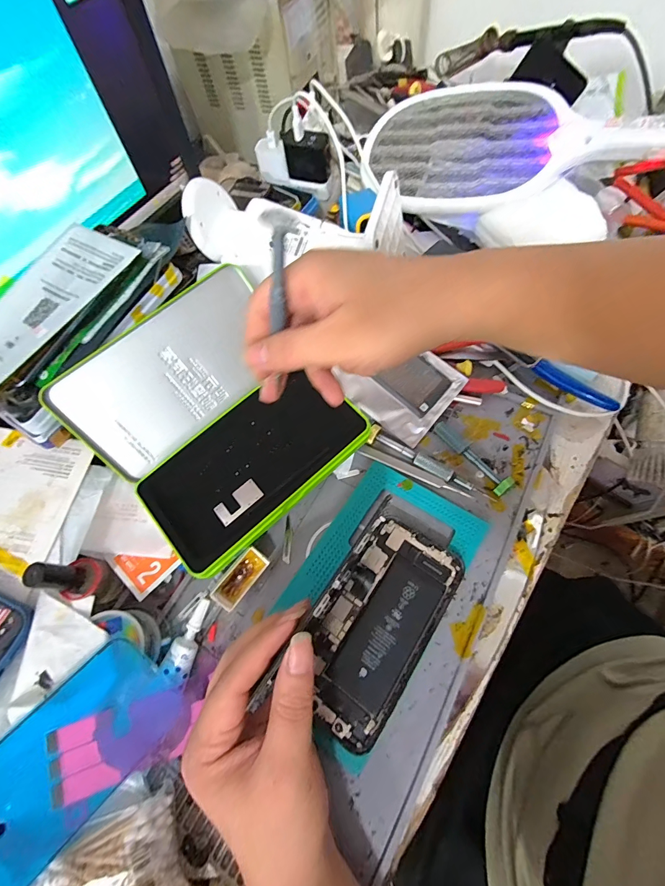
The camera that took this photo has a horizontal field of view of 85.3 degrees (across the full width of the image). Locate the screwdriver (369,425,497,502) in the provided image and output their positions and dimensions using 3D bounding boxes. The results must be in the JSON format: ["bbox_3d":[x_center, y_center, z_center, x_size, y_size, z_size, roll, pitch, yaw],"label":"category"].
[{"bbox_3d":[0.084,0.020,0.318,0.118,0.009,0.015,33,71,11],"label":"screwdriver"}]

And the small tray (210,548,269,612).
[{"bbox_3d":[-0.073,0.109,0.290,0.020,0.019,0.047,36,71,12],"label":"small tray"}]

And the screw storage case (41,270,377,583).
[{"bbox_3d":[-0.100,-0.024,0.313,0.185,0.060,0.202,-40,74,-16],"label":"screw storage case"}]

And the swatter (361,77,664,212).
[{"bbox_3d":[0.237,-0.318,0.381,0.419,0.043,0.179,16,67,20],"label":"swatter"}]

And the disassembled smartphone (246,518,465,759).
[{"bbox_3d":[0.032,0.131,0.268,0.082,0.009,0.143,32,72,19],"label":"disassembled smartphone"}]

